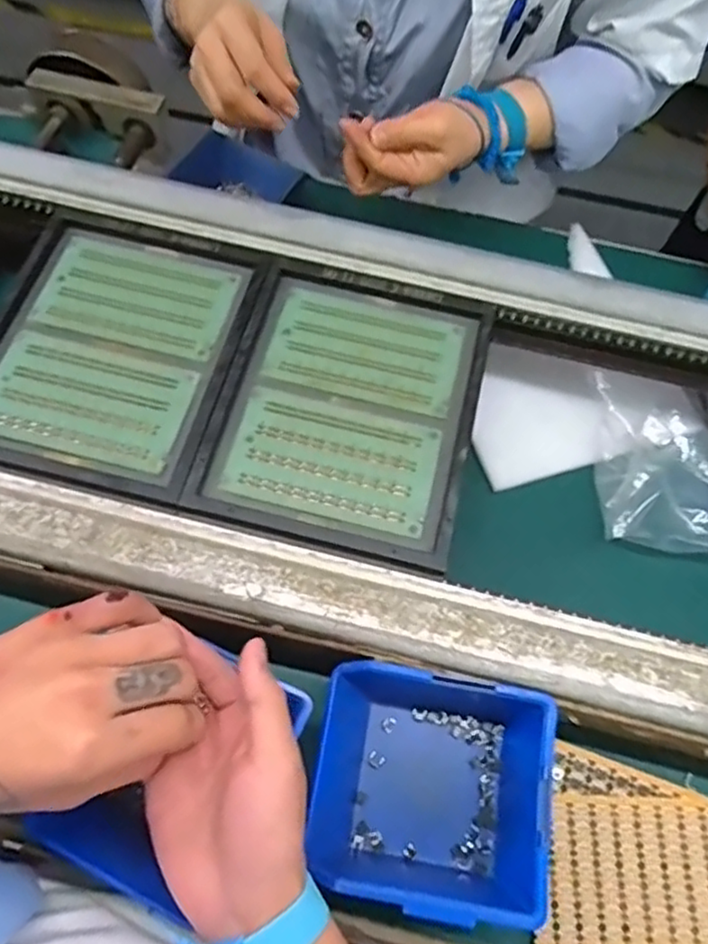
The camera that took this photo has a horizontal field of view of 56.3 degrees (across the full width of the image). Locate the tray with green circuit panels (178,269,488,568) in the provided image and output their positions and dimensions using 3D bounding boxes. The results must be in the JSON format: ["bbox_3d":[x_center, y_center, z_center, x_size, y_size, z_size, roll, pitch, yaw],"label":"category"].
[{"bbox_3d":[-0.002,-0.050,0.478,0.176,0.010,0.211,14,65,3],"label":"tray with green circuit panels"}]

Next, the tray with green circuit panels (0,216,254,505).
[{"bbox_3d":[-0.184,-0.089,0.484,0.170,0.013,0.202,13,65,3],"label":"tray with green circuit panels"}]

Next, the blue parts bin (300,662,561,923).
[{"bbox_3d":[0.043,0.189,0.401,0.132,0.064,0.120,11,67,1],"label":"blue parts bin"}]

